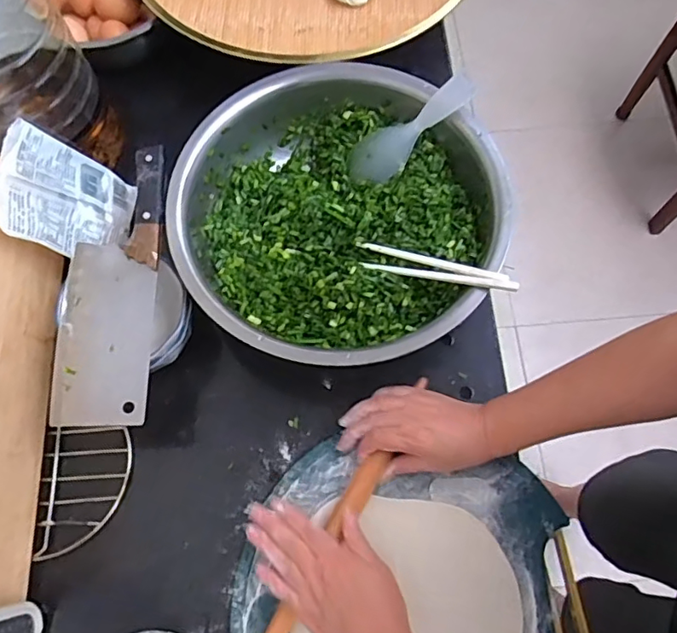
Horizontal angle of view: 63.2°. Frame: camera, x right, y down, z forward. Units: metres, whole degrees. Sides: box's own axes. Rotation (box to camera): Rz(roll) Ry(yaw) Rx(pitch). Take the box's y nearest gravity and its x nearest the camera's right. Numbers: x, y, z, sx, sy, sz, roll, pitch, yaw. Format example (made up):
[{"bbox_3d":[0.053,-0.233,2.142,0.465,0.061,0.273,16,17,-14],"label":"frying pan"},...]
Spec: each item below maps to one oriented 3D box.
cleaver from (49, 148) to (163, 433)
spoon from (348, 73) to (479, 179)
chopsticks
[{"bbox_3d":[-0.223,-0.036,0.542,0.086,0.028,0.278,0,70,2],"label":"cleaver"},{"bbox_3d":[0.079,-0.208,0.618,0.162,0.020,0.055,-34,67,31],"label":"spoon"},{"bbox_3d":[0.093,-0.047,0.543,0.166,0.012,0.023,17,70,29],"label":"chopsticks"}]

